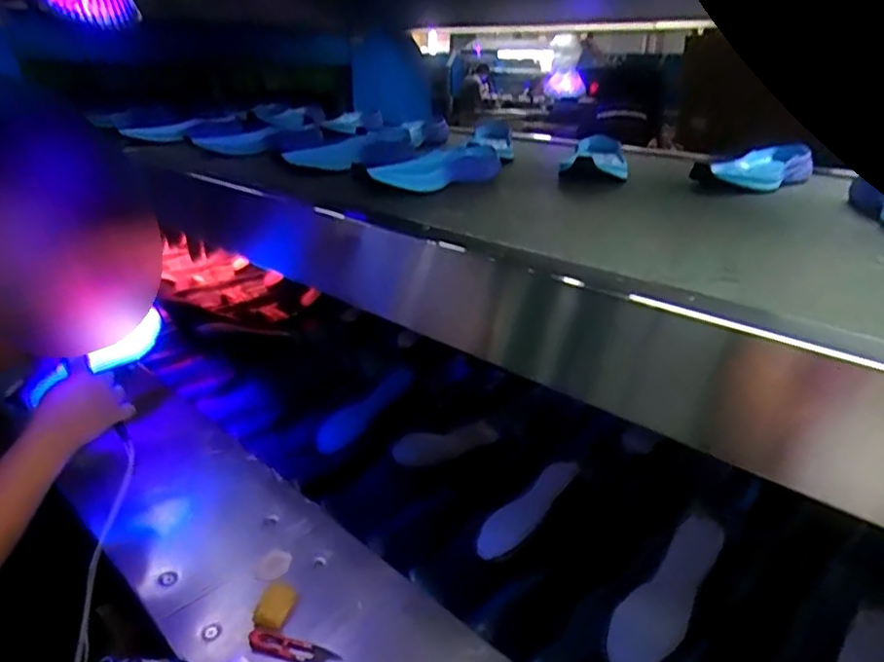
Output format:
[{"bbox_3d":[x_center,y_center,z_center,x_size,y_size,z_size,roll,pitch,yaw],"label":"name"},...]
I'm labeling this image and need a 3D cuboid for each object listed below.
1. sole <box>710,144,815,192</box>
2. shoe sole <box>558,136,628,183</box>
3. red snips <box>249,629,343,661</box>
[{"bbox_3d":[0.466,-0.236,0.914,0.098,0.044,0.212,18,29,32],"label":"sole"},{"bbox_3d":[0.238,-0.267,0.976,0.094,0.032,0.238,9,25,14],"label":"shoe sole"},{"bbox_3d":[-0.154,0.336,0.664,0.102,0.018,0.020,8,25,12],"label":"red snips"}]

